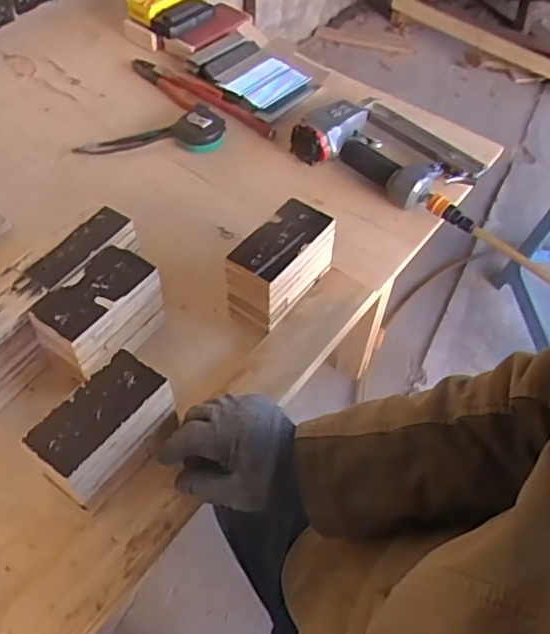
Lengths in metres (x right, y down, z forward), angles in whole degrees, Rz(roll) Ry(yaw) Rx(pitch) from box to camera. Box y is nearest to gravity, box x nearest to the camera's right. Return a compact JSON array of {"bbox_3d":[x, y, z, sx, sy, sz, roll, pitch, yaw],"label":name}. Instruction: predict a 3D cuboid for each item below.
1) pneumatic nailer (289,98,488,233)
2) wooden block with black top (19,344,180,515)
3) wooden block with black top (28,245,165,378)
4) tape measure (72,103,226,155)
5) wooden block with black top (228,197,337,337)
[{"bbox_3d":[0.167,-0.232,0.831,0.261,0.055,0.158,24,56,16],"label":"pneumatic nailer"},{"bbox_3d":[-0.150,0.104,0.543,0.065,0.077,0.119,33,59,22],"label":"wooden block with black top"},{"bbox_3d":[-0.178,0.001,0.632,0.068,0.089,0.121,27,57,18],"label":"wooden block with black top"},{"bbox_3d":[-0.174,-0.268,0.871,0.204,0.032,0.079,-2,53,-3],"label":"tape measure"},{"bbox_3d":[0.007,-0.053,0.674,0.066,0.091,0.123,31,58,20],"label":"wooden block with black top"}]

